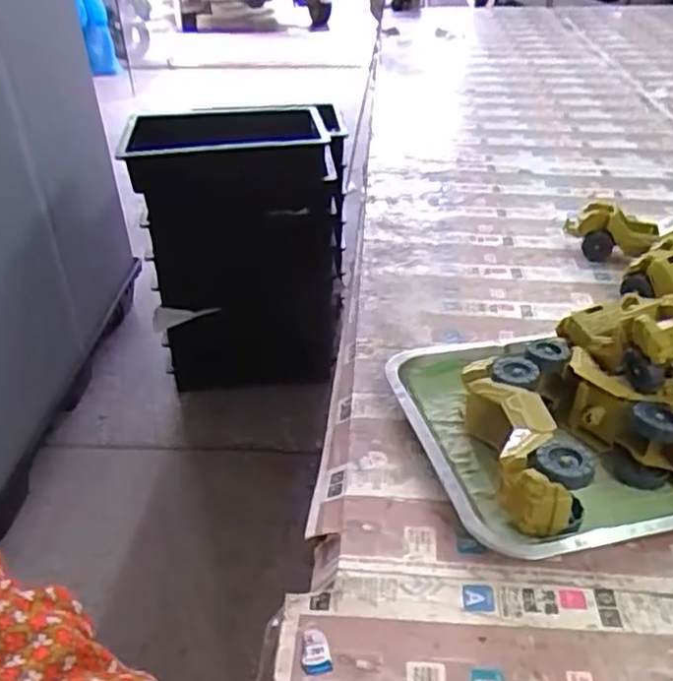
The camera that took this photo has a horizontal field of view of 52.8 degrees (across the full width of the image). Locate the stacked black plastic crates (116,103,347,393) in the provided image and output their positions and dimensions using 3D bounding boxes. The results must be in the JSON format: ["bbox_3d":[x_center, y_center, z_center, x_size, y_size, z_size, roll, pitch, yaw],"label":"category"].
[{"bbox_3d":[-0.216,-0.227,1.781,0.511,0.654,0.319,-6,35,-7],"label":"stacked black plastic crates"}]

